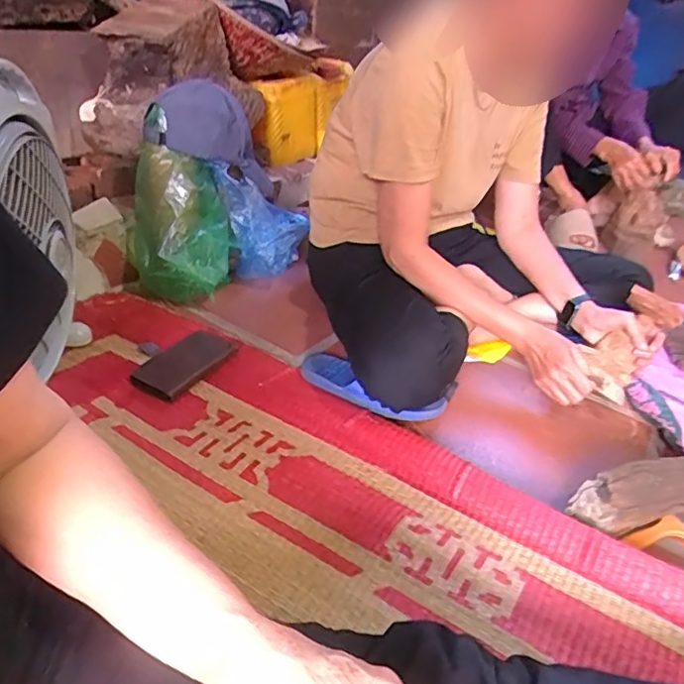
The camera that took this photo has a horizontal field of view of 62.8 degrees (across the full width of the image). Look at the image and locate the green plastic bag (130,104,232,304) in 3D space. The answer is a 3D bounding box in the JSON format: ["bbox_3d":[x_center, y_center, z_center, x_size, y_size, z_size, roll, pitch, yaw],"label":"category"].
[{"bbox_3d":[-0.271,-0.199,0.956,0.171,0.280,0.141,-5,33,-21],"label":"green plastic bag"}]

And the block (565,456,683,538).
[{"bbox_3d":[0.360,0.184,0.670,0.184,0.053,0.061,-6,33,-22],"label":"block"}]

